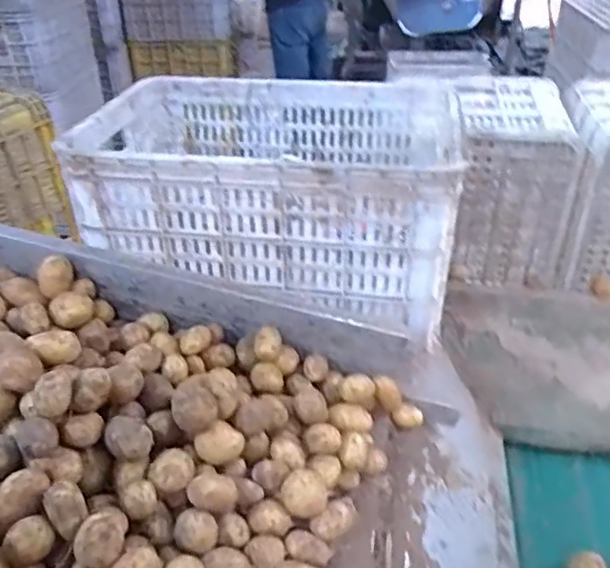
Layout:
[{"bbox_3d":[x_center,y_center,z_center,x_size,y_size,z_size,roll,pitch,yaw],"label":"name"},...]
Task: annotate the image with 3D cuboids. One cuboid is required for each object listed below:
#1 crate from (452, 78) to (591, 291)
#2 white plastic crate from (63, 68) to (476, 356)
[{"bbox_3d":[0.396,-0.202,1.155,0.199,0.302,0.288,2,34,8],"label":"crate"},{"bbox_3d":[-0.043,-0.152,0.921,0.516,0.234,0.374,3,34,10],"label":"white plastic crate"}]

